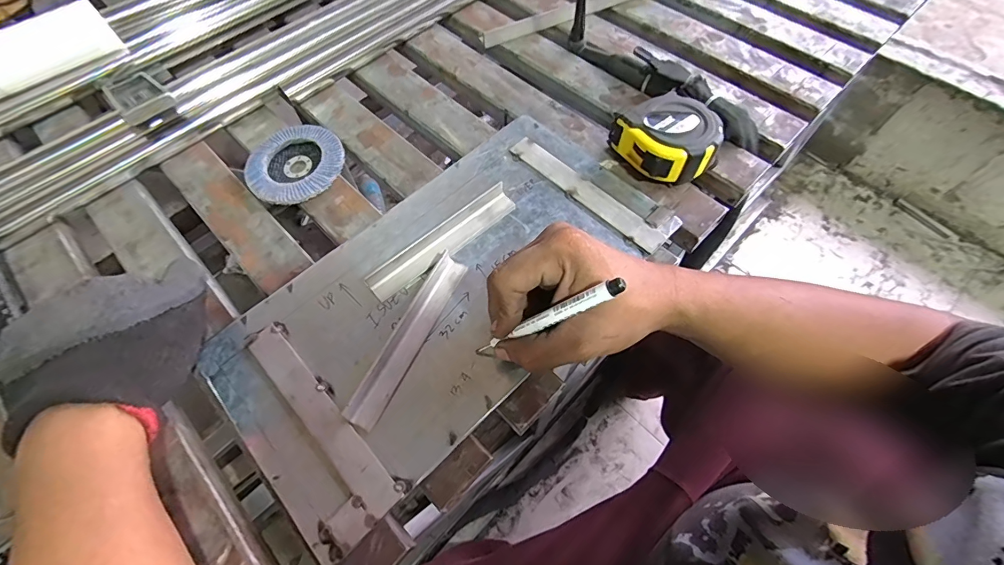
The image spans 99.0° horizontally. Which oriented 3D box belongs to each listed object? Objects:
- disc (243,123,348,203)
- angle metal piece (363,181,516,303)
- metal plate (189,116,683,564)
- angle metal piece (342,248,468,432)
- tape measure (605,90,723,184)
[{"bbox_3d":[-0.207,-0.119,0.436,0.092,0.013,0.097,-1,62,1],"label":"disc"},{"bbox_3d":[-0.051,-0.037,0.378,0.148,0.014,0.024,-39,68,-17],"label":"angle metal piece"},{"bbox_3d":[-0.043,-0.001,0.362,0.376,0.012,0.199,-41,68,-18],"label":"metal plate"},{"bbox_3d":[-0.074,0.040,0.337,0.027,0.016,0.148,22,65,12],"label":"angle metal piece"},{"bbox_3d":[0.160,-0.137,0.412,0.086,0.047,0.083,-21,64,-10],"label":"tape measure"}]

